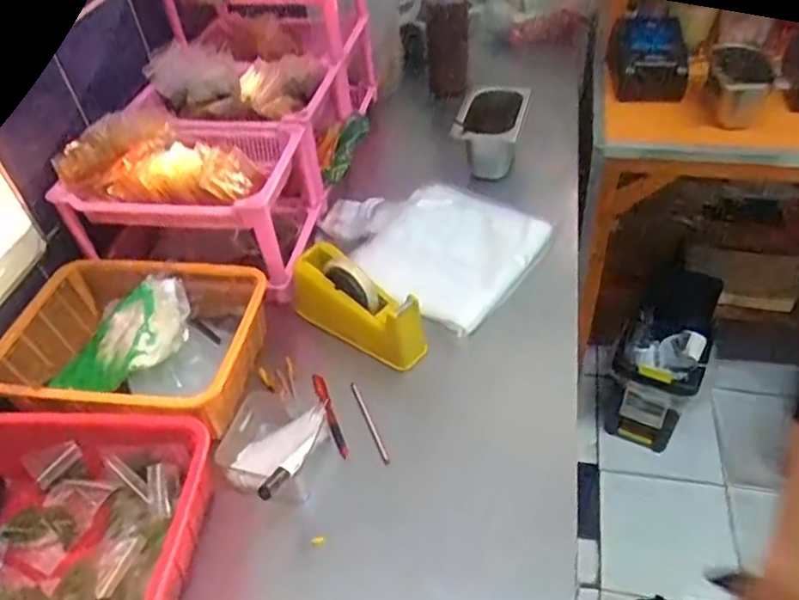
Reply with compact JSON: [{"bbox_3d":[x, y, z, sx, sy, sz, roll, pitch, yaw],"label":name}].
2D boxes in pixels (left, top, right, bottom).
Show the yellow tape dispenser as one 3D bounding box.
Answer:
[{"bbox_3d":[-0.061,0.002,0.854,0.195,0.119,0.055,23,52,27],"label":"yellow tape dispenser"}]

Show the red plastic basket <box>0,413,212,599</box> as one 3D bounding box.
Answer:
[{"bbox_3d":[-0.350,0.236,0.657,0.299,0.102,0.224,0,45,7],"label":"red plastic basket"}]

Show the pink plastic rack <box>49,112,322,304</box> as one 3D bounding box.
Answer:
[{"bbox_3d":[-0.288,-0.154,0.939,0.302,0.180,0.229,6,46,13],"label":"pink plastic rack"}]

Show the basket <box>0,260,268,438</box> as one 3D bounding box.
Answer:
[{"bbox_3d":[-0.336,0.059,0.804,0.294,0.103,0.232,1,45,8],"label":"basket"}]

